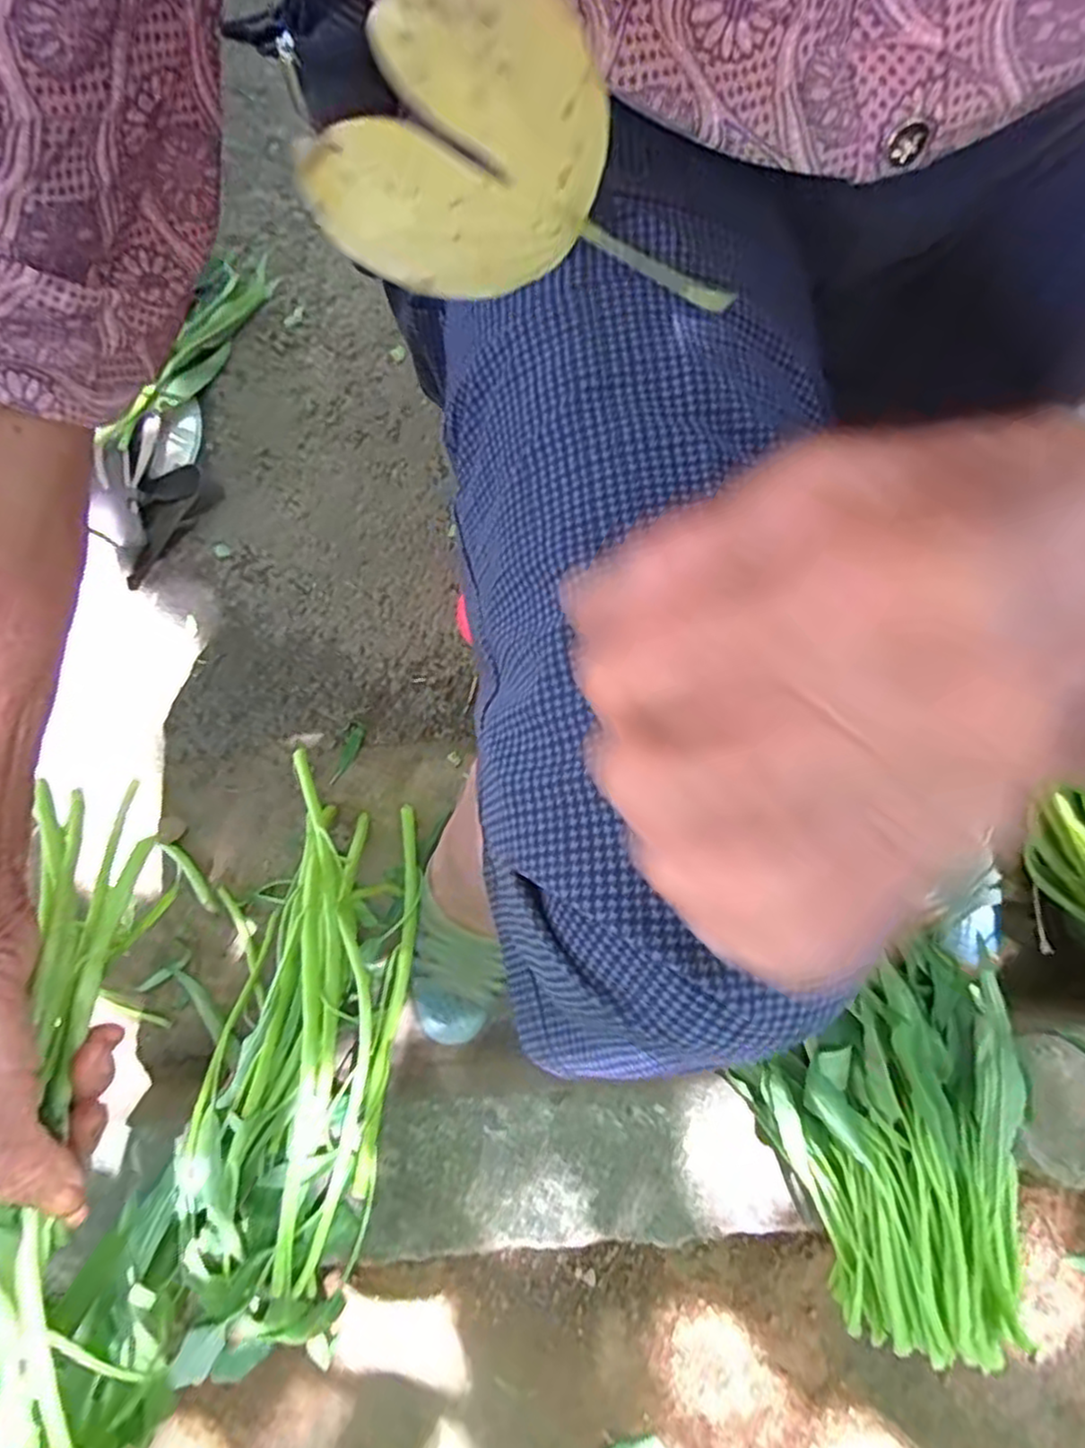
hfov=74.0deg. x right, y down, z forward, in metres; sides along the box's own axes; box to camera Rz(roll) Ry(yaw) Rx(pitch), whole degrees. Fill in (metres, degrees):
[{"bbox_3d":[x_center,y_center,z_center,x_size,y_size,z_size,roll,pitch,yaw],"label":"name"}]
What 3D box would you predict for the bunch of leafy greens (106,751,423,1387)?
[{"bbox_3d":[-0.163,0.212,0.510,0.130,0.109,0.348,9,53,2],"label":"bunch of leafy greens"}]

